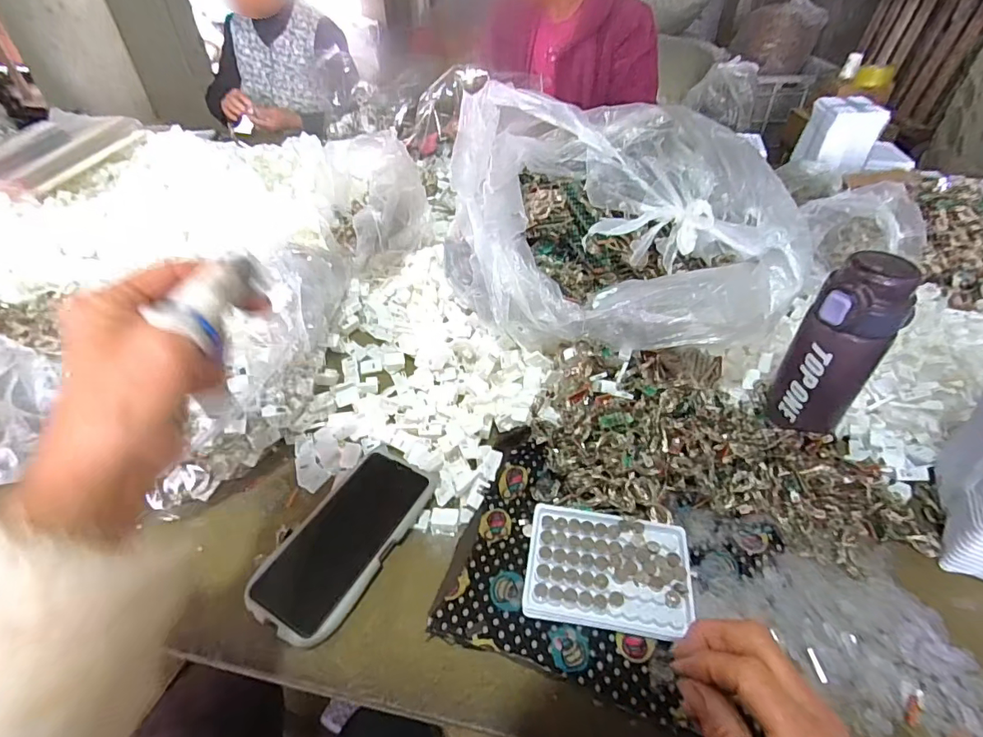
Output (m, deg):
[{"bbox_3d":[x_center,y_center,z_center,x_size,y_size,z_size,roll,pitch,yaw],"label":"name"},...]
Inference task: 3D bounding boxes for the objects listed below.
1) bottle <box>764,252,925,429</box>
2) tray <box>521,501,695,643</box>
[{"bbox_3d":[0.322,-0.018,0.454,0.069,0.166,0.061,33,53,32],"label":"bottle"},{"bbox_3d":[0.096,0.164,0.401,0.129,0.016,0.092,6,46,7],"label":"tray"}]

